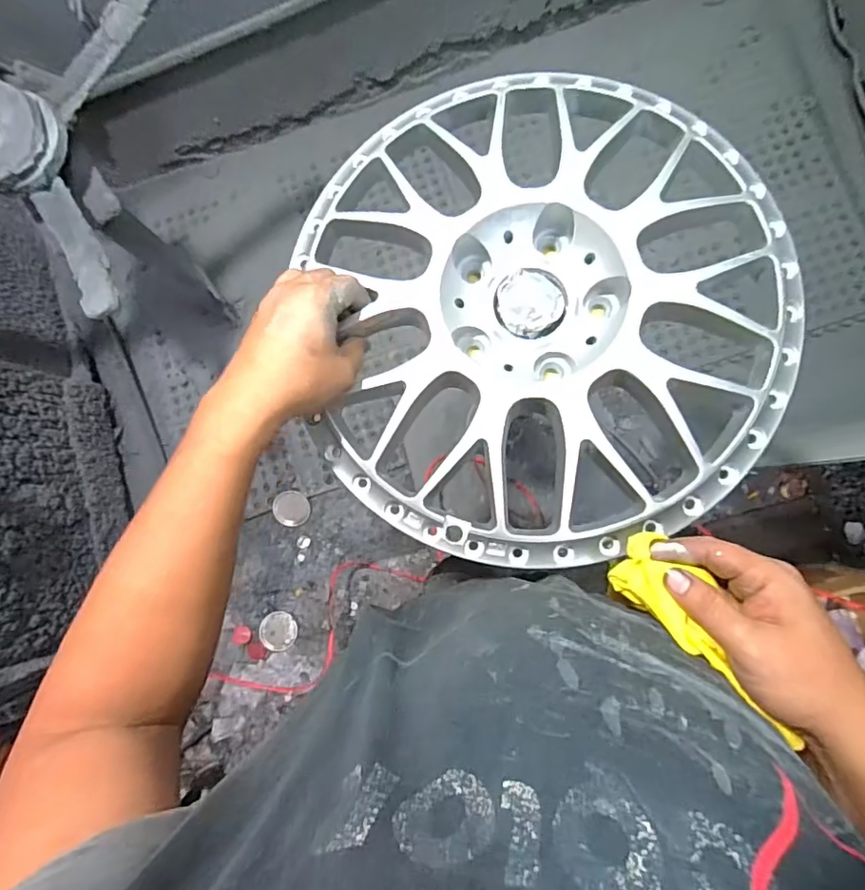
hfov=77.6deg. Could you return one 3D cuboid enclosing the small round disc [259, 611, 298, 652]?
[{"bbox_3d":[-0.404,0.489,1.412,0.097,0.009,0.097,-1,84,7],"label":"small round disc"}]

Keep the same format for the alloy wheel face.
[{"bbox_3d":[0.087,-0.116,0.426,0.372,0.044,0.401,-1,84,7],"label":"alloy wheel face"}]

